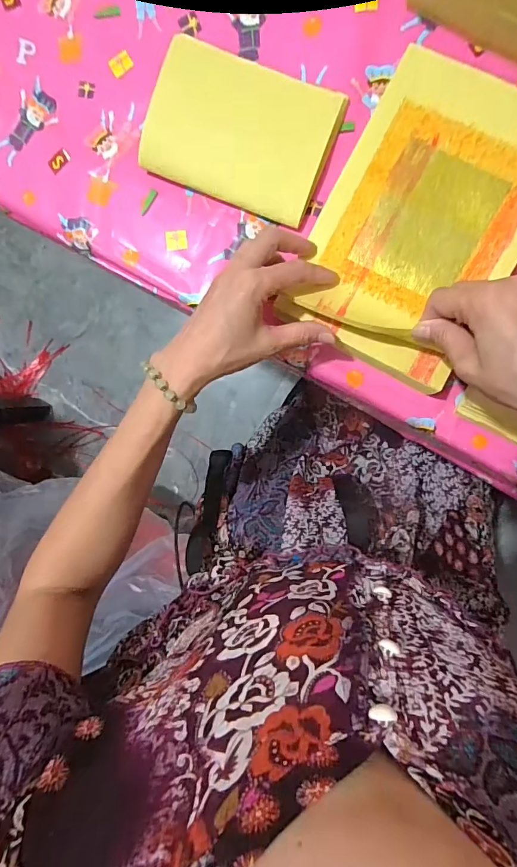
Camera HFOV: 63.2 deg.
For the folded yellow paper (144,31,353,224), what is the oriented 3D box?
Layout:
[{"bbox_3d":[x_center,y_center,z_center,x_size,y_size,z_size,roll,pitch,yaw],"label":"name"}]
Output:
[{"bbox_3d":[-0.018,-0.275,0.385,0.165,0.022,0.109,23,99,5],"label":"folded yellow paper"}]

